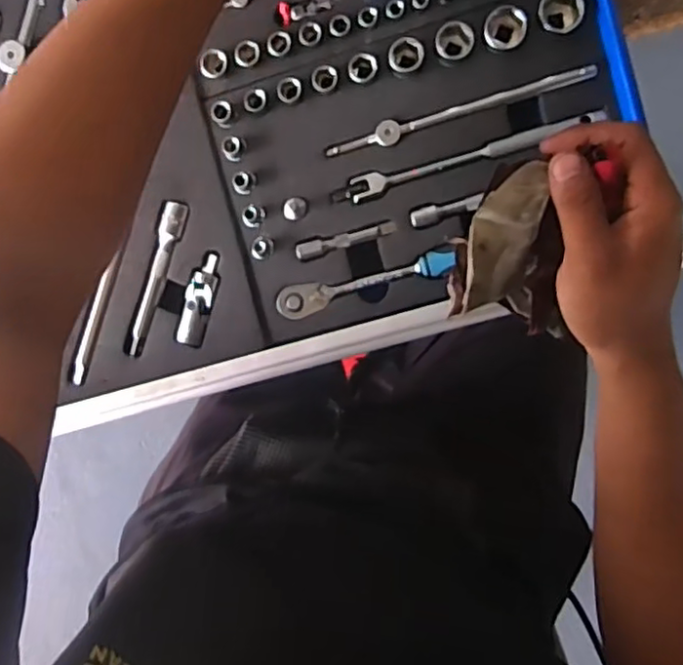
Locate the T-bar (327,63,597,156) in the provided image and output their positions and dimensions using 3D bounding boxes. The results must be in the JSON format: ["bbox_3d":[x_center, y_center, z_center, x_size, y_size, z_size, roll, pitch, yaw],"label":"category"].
[{"bbox_3d":[0.084,-0.160,0.458,0.193,0.018,0.015,-16,92,7],"label":"T-bar"}]

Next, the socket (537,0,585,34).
[{"bbox_3d":[0.152,-0.222,0.438,0.030,0.029,0.026,19,96,5],"label":"socket"}]

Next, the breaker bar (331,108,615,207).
[{"bbox_3d":[0.090,-0.128,0.457,0.199,0.010,0.018,-16,92,7],"label":"breaker bar"}]

